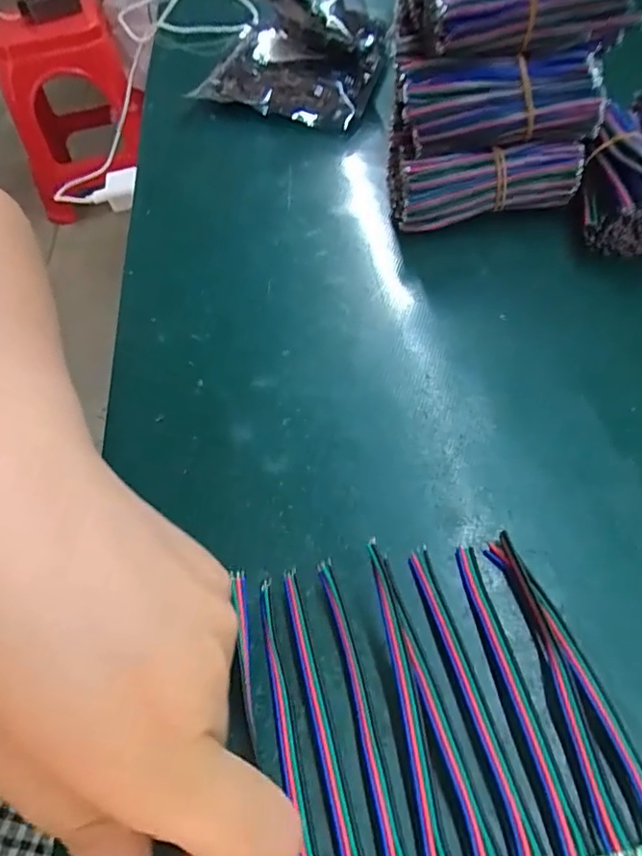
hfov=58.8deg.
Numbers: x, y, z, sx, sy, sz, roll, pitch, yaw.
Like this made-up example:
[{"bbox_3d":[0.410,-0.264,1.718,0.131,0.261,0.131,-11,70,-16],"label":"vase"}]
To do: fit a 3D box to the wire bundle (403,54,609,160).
[{"bbox_3d":[0.099,-0.184,0.315,0.103,0.037,0.045,-3,51,3],"label":"wire bundle"}]

